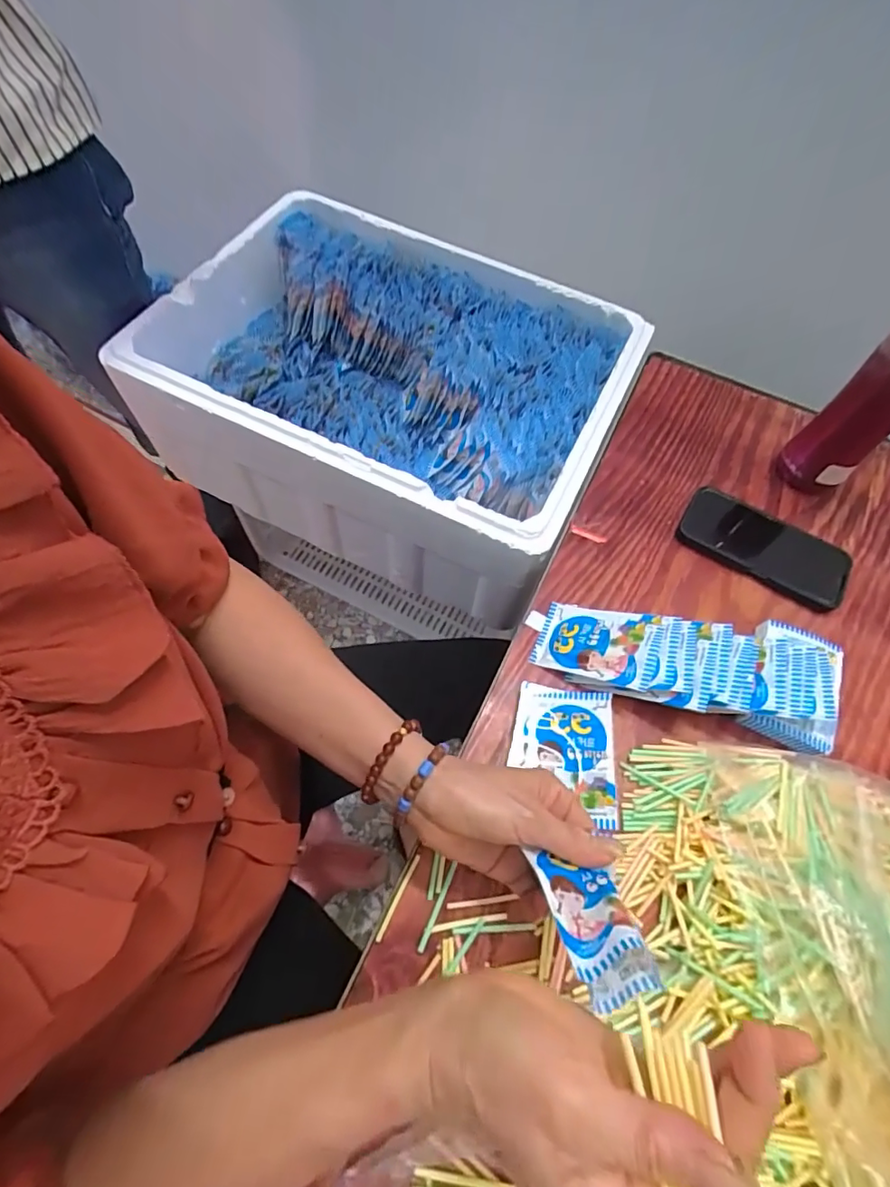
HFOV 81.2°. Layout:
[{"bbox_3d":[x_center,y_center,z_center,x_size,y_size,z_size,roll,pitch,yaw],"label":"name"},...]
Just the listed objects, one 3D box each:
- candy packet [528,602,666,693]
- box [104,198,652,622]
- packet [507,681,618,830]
[{"bbox_3d":[0.136,0.044,0.468,0.103,0.012,0.071,11,61,32],"label":"candy packet"},{"bbox_3d":[-0.076,-0.279,0.725,0.586,0.189,0.424,26,63,9],"label":"box"},{"bbox_3d":[0.098,0.129,0.428,0.085,0.012,0.099,7,66,15],"label":"packet"}]

